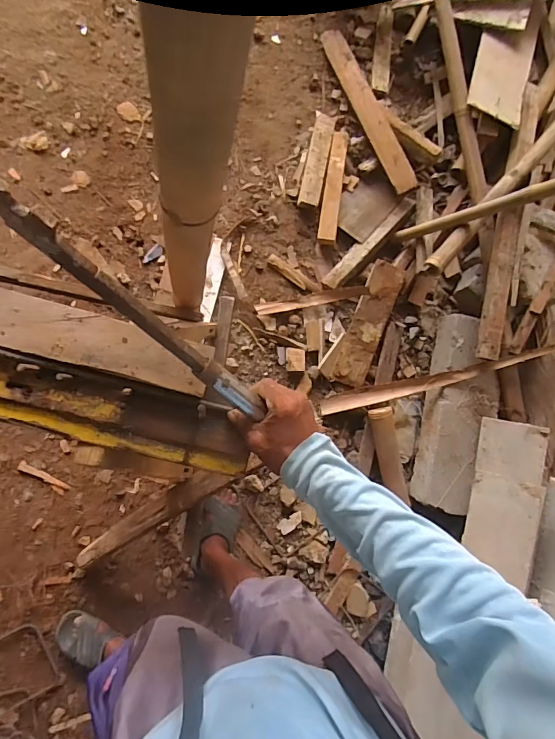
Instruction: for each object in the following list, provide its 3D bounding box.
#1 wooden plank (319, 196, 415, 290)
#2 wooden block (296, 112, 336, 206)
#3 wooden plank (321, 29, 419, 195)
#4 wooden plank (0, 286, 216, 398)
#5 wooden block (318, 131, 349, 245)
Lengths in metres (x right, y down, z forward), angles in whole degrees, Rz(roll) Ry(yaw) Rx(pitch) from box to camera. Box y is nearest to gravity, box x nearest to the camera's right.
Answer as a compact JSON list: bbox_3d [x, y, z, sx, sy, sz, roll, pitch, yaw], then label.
[{"bbox_3d":[0.295,-0.400,1.358,0.056,0.044,0.399,44,81,-2],"label":"wooden plank"},{"bbox_3d":[0.128,-0.671,1.377,0.067,0.020,0.322,9,82,13],"label":"wooden block"},{"bbox_3d":[0.287,-0.833,1.381,0.076,0.023,0.605,-24,82,6],"label":"wooden plank"},{"bbox_3d":[-0.238,-0.042,0.474,0.328,0.015,0.060,15,83,-7],"label":"wooden plank"},{"bbox_3d":[0.179,-0.579,1.359,0.056,0.033,0.366,9,84,-7],"label":"wooden block"}]

